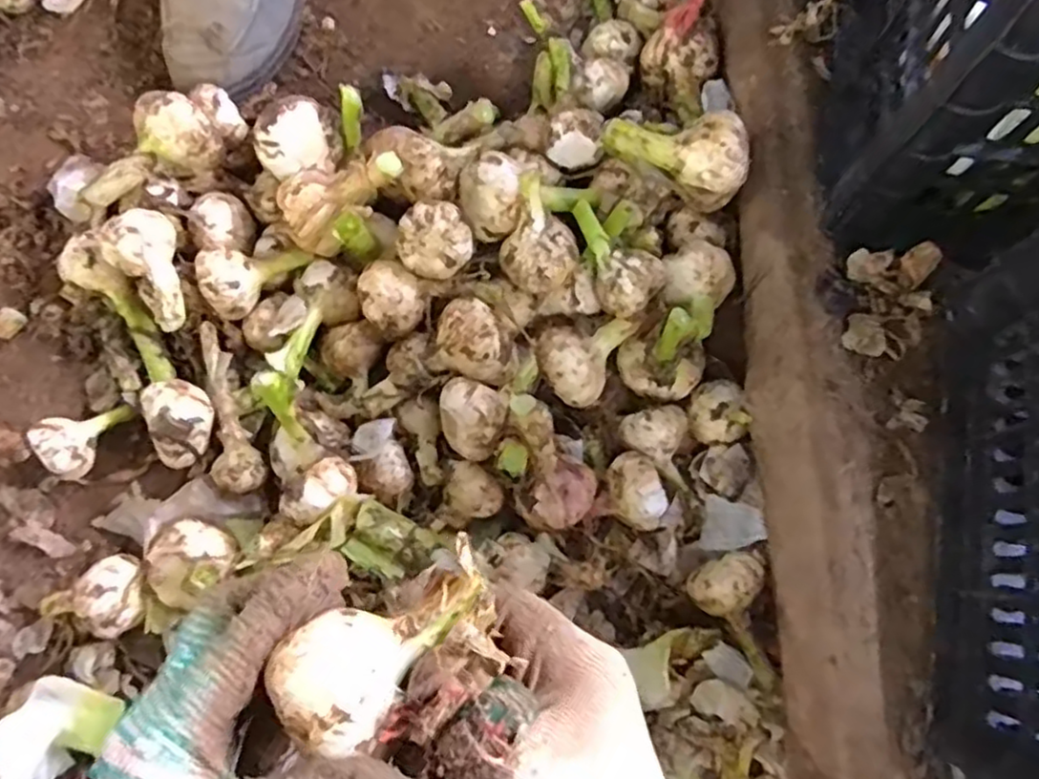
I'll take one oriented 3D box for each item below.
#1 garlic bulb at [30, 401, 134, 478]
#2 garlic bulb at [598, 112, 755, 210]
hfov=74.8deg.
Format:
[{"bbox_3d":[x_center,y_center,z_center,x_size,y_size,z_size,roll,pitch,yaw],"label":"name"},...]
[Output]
[{"bbox_3d":[-0.303,0.033,0.480,0.055,0.043,0.038,-35,78,-11],"label":"garlic bulb"},{"bbox_3d":[0.111,-0.167,0.475,0.098,0.055,0.047,32,77,8],"label":"garlic bulb"}]

